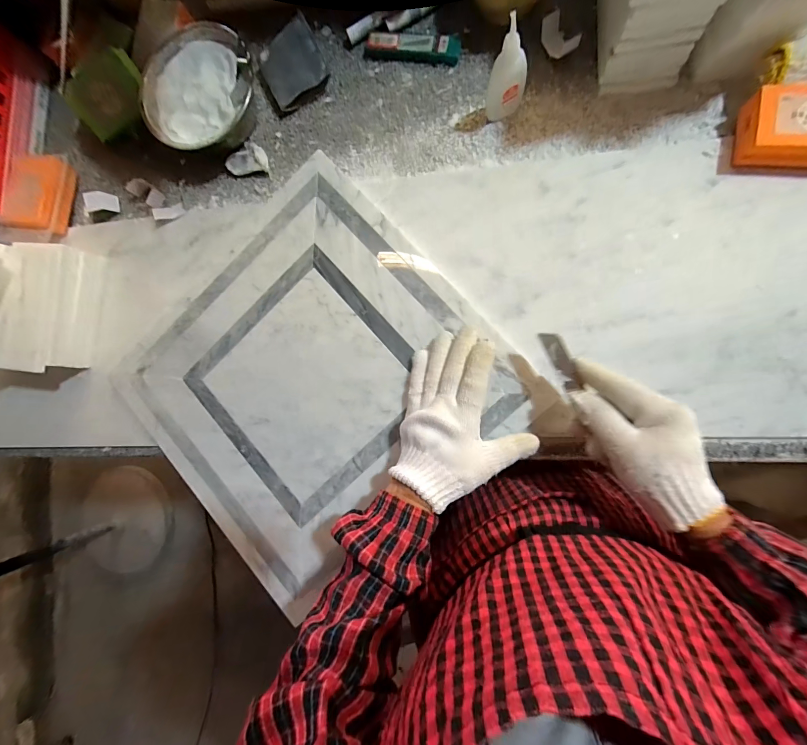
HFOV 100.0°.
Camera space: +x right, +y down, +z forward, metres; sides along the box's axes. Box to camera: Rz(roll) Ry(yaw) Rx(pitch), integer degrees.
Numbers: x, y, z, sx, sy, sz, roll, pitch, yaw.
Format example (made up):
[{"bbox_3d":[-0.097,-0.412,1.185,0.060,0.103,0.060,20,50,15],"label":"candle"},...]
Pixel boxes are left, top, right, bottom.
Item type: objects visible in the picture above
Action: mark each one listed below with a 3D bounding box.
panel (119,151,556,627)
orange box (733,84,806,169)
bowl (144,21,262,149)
[{"bbox_3d":[-0.113,0.012,0.398,0.390,0.021,0.374,-43,82,3],"label":"panel"},{"bbox_3d":[0.379,-0.234,0.324,0.097,0.033,0.063,2,88,8],"label":"orange box"},{"bbox_3d":[-0.242,-0.337,0.416,0.135,0.052,0.131,0,88,8],"label":"bowl"}]

